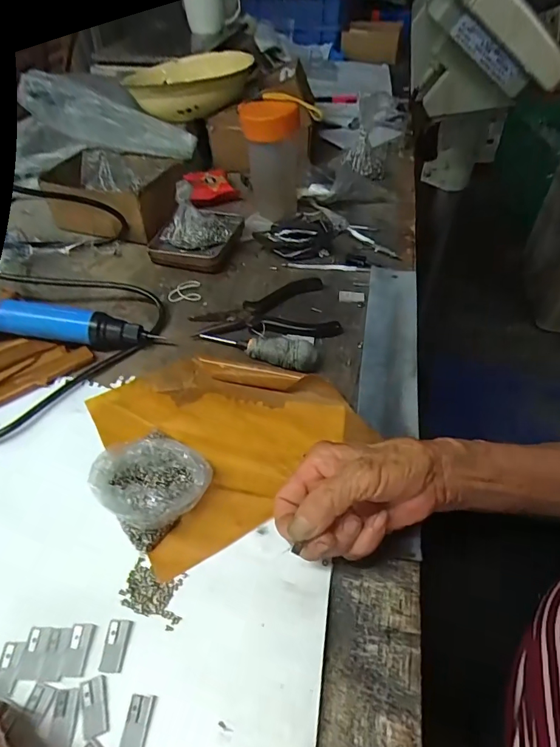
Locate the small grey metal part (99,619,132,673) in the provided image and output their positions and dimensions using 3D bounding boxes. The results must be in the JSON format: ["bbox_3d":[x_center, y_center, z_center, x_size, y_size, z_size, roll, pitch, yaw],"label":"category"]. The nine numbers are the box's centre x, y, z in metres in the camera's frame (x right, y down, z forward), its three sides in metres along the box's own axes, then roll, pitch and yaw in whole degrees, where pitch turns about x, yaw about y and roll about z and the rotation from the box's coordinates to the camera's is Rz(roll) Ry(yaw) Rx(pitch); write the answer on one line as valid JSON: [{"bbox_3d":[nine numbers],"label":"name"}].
[{"bbox_3d":[-0.102,0.168,0.273,0.014,0.004,0.028,1,48,2],"label":"small grey metal part"}]

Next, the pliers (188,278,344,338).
[{"bbox_3d":[-0.014,-0.075,0.475,0.151,0.014,0.091,1,48,2],"label":"pliers"}]

